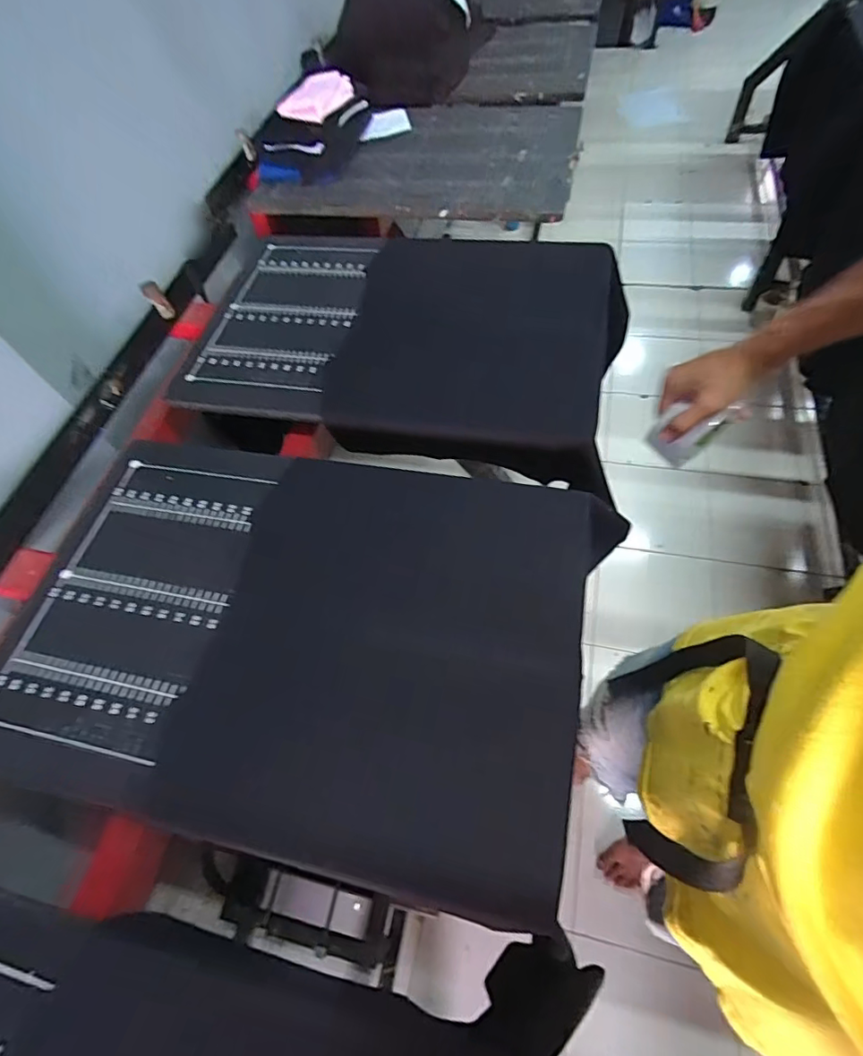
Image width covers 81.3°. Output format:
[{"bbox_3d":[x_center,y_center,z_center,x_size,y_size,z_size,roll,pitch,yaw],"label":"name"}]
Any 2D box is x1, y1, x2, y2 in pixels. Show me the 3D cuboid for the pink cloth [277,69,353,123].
[{"bbox_3d":[-0.225,-0.838,0.980,0.147,0.041,0.099,-40,63,-16],"label":"pink cloth"}]

